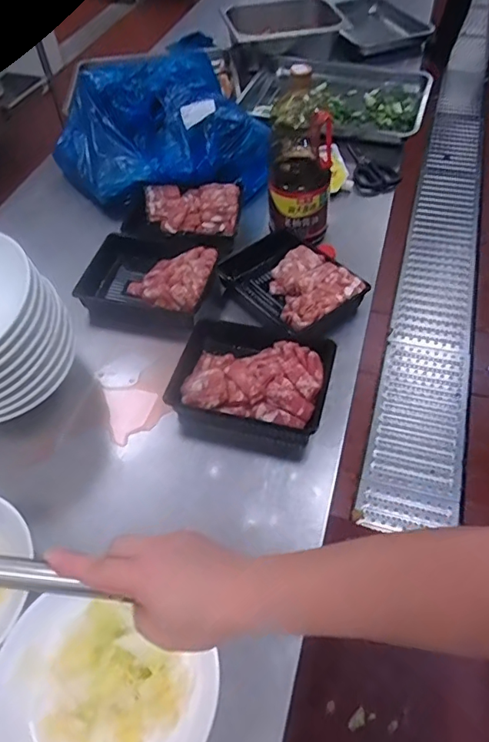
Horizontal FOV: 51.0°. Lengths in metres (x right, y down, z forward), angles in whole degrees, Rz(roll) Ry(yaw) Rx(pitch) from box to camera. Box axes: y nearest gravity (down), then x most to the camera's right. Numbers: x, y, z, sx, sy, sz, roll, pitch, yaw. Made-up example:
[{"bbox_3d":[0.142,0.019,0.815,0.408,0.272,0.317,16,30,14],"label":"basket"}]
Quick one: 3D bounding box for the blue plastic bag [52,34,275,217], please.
[{"bbox_3d":[-0.179,-0.493,1.055,0.448,0.185,0.279,-11,51,-3],"label":"blue plastic bag"}]

